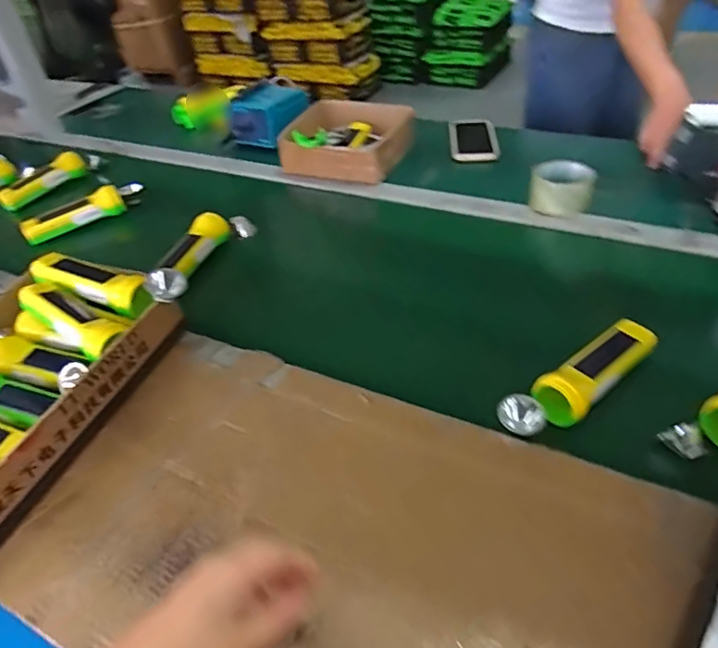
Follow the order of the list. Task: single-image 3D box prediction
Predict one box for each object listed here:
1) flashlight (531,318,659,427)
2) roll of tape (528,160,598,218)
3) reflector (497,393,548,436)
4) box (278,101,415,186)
[{"bbox_3d":[0.259,0.047,0.568,0.168,0.048,0.051,-31,48,-24],"label":"flashlight"},{"bbox_3d":[0.328,-0.220,0.853,0.094,0.055,0.094,-4,43,4],"label":"roll of tape"},{"bbox_3d":[0.168,0.093,0.543,0.012,0.043,0.043,-16,-7,-46],"label":"reflector"},{"bbox_3d":[-0.023,-0.353,1.006,0.223,0.079,0.193,5,44,13],"label":"box"}]

